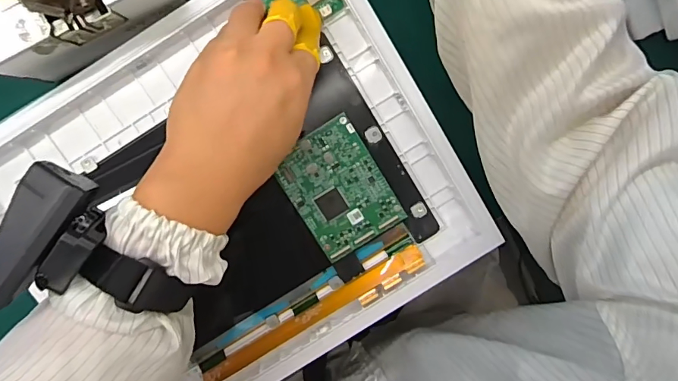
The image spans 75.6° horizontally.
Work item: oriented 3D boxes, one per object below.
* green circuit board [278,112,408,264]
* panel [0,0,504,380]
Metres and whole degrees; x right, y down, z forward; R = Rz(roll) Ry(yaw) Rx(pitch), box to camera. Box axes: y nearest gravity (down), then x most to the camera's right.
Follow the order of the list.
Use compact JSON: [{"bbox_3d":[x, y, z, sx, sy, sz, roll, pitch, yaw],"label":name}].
[{"bbox_3d":[0.000,-0.001,0.337,0.069,0.007,0.092,-31,99,1],"label":"green circuit board"},{"bbox_3d":[-0.070,0.008,0.336,0.311,0.026,0.268,-33,99,1],"label":"panel"}]

